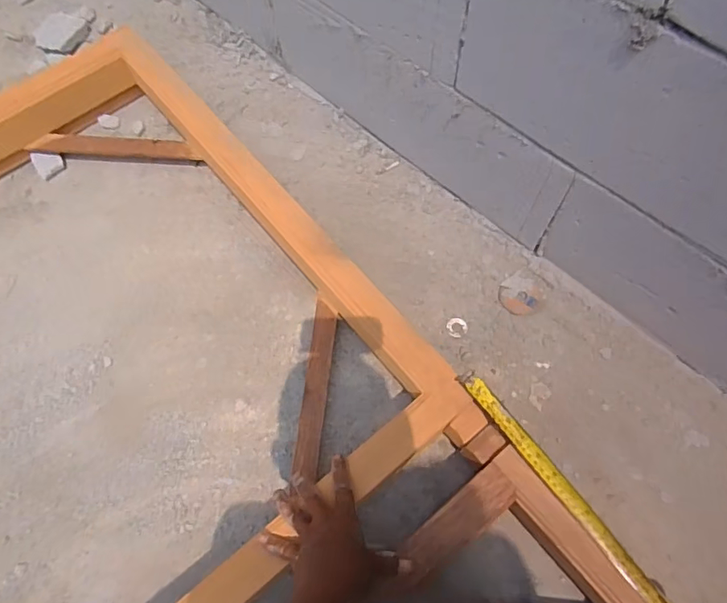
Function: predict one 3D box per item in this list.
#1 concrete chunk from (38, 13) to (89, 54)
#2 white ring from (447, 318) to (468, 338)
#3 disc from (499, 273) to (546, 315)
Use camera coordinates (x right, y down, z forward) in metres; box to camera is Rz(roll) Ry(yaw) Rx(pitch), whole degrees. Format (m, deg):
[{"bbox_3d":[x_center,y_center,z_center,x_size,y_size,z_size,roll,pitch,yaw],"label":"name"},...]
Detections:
[{"bbox_3d":[-0.620,-0.554,1.037,0.099,0.020,0.112,9,68,7],"label":"concrete chunk"},{"bbox_3d":[0.143,0.039,0.773,0.031,0.004,0.030,-1,67,2],"label":"white ring"},{"bbox_3d":[0.249,-0.013,0.783,0.071,0.004,0.065,-1,67,2],"label":"disc"}]

